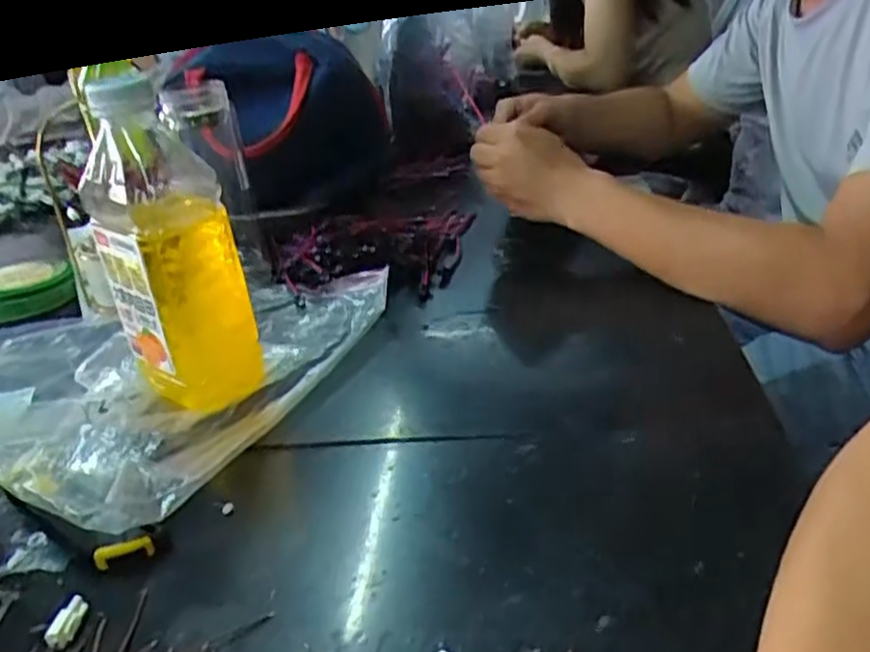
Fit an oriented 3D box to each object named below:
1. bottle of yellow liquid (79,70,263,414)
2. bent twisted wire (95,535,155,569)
[{"bbox_3d":[-0.177,-0.047,0.502,0.087,0.206,0.067,-23,33,-24],"label":"bottle of yellow liquid"},{"bbox_3d":[-0.169,0.123,0.407,0.030,0.014,0.006,-14,30,-11],"label":"bent twisted wire"}]

